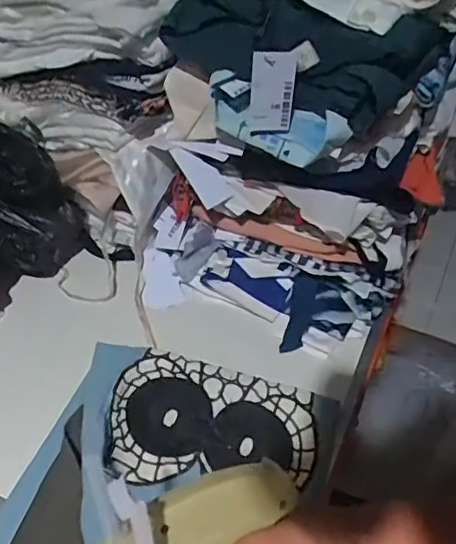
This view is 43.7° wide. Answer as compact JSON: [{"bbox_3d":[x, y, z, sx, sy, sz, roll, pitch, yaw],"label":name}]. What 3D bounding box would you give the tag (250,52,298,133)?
[{"bbox_3d":[0.037,-0.150,0.477,0.035,0.071,0.011,6,43,4],"label":"tag"}]

